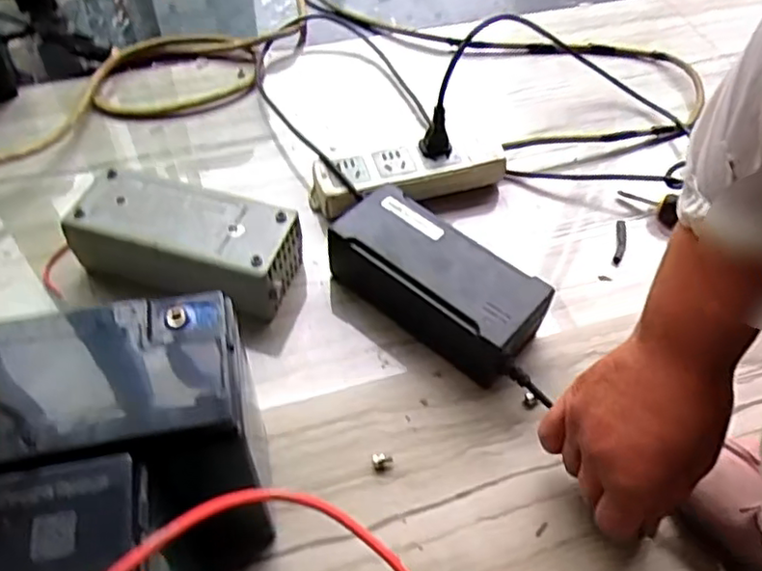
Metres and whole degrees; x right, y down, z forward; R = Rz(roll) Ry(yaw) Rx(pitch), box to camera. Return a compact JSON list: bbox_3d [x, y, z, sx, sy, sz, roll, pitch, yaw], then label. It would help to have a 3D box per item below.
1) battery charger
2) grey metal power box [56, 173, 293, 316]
[{"bbox_3d":[0.042,-0.002,0.499,0.170,0.061,0.077,39,61,22],"label":"battery charger"},{"bbox_3d":[-0.156,-0.032,0.518,0.174,0.066,0.084,14,55,7],"label":"grey metal power box"}]

